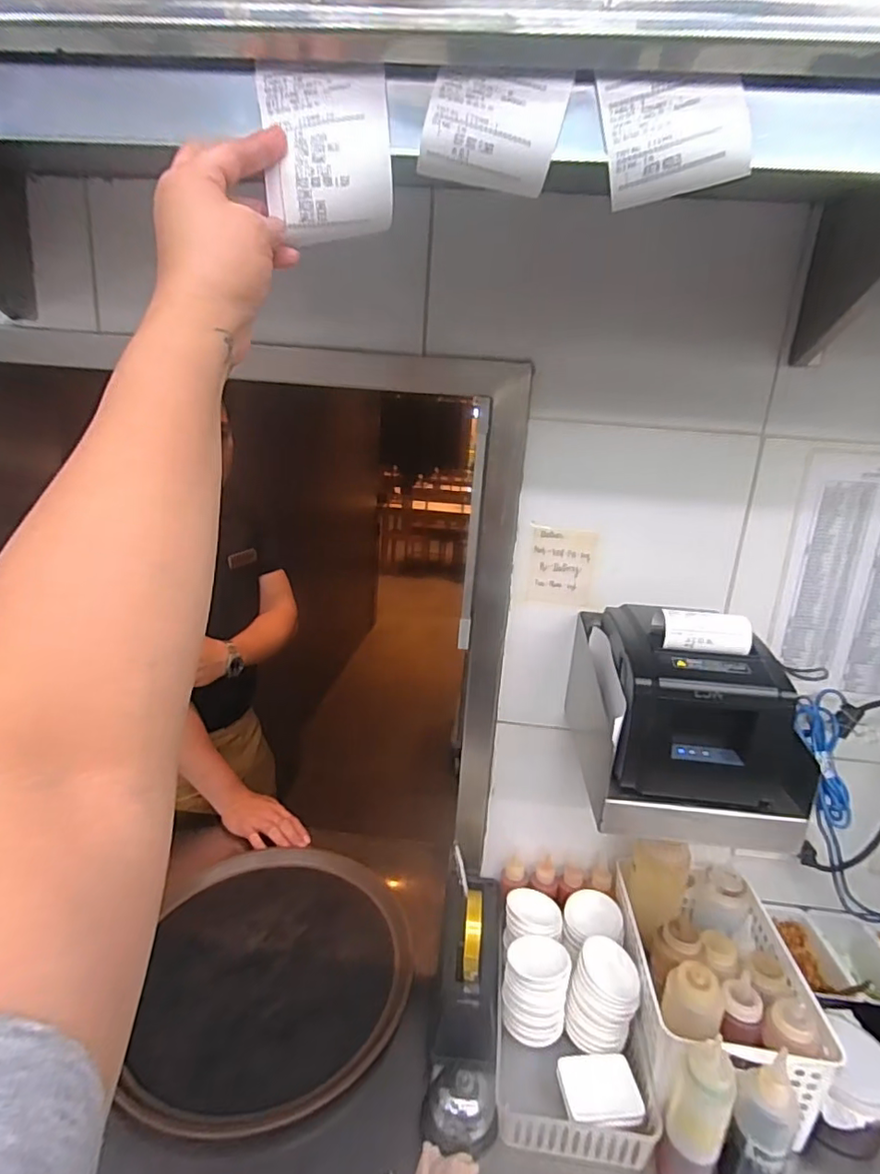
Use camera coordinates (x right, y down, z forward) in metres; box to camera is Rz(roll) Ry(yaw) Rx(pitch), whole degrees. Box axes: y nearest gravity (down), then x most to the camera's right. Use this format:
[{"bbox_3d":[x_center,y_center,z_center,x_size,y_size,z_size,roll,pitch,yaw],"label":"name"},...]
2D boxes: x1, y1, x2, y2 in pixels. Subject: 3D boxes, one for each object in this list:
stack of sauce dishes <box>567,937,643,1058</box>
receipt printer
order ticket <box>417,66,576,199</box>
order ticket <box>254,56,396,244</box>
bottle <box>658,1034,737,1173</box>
[{"bbox_3d":[0.196,0.485,0.666,0.073,0.093,0.077,12,17,27],"label":"stack of sauce dishes"},{"bbox_3d":[0.260,0.104,0.563,0.171,0.159,0.150,6,15,8],"label":"receipt printer"},{"bbox_3d":[0.032,-0.271,0.333,0.081,0.054,0.020,5,15,4],"label":"order ticket"},{"bbox_3d":[-0.069,-0.264,0.345,0.077,0.090,0.023,4,15,0],"label":"order ticket"},{"bbox_3d":[0.247,0.515,0.540,0.046,0.162,0.037,16,19,39],"label":"bottle"}]

